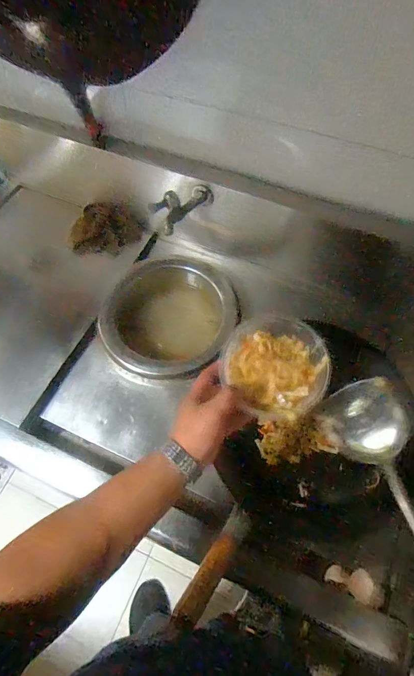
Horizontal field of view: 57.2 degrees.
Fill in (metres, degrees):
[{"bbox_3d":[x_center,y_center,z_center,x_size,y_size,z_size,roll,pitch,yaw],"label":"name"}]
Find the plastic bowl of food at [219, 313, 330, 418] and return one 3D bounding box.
[{"bbox_3d":[0.090,0.034,0.511,0.133,0.046,0.135,0,63,1],"label":"plastic bowl of food"}]

